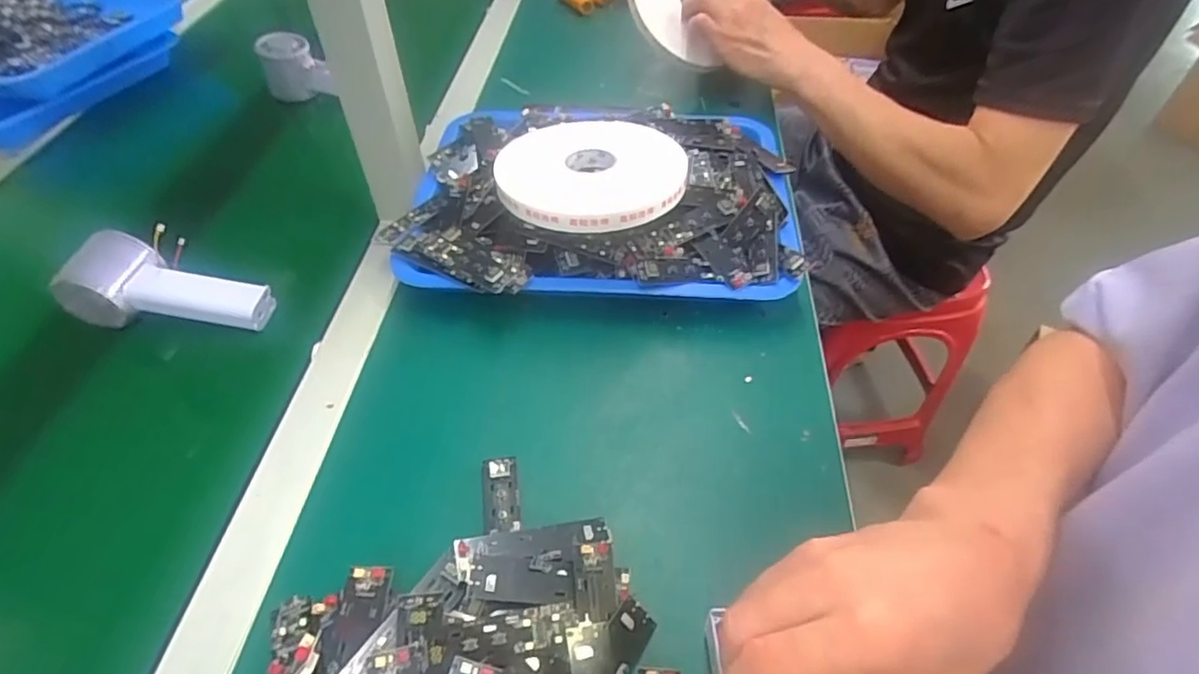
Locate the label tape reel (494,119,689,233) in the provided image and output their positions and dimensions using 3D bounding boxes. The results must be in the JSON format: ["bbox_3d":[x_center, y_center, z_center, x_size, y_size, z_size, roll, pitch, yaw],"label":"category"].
[{"bbox_3d":[-0.004,-0.132,0.484,0.151,0.014,0.135,-23,53,-19],"label":"label tape reel"}]

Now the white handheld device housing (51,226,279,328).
[{"bbox_3d":[-0.335,-0.046,0.477,0.141,0.052,0.057,1,49,0],"label":"white handheld device housing"}]

